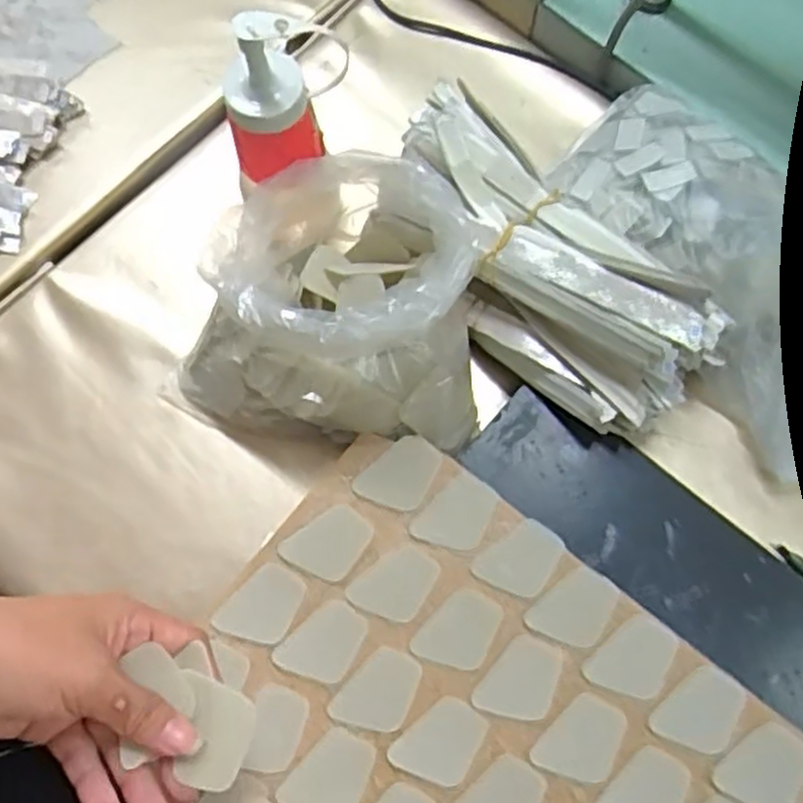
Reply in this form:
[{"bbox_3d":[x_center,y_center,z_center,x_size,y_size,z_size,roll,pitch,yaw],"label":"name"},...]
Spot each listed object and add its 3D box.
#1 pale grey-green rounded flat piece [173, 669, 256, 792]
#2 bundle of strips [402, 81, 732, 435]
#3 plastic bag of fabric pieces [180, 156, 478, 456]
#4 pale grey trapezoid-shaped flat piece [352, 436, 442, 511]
[{"bbox_3d":[-0.086,0.148,0.338,0.035,0.008,0.043,12,72,4],"label":"pale grey-green rounded flat piece"},{"bbox_3d":[0.079,-0.084,0.453,0.090,0.081,0.230,-38,76,-12],"label":"bundle of strips"},{"bbox_3d":[-0.036,-0.068,0.439,0.179,0.100,0.153,10,72,3],"label":"plastic bag of fabric pieces"},{"bbox_3d":[0.000,0.045,0.449,0.049,0.007,0.035,-42,77,-13],"label":"pale grey trapezoid-shaped flat piece"}]

